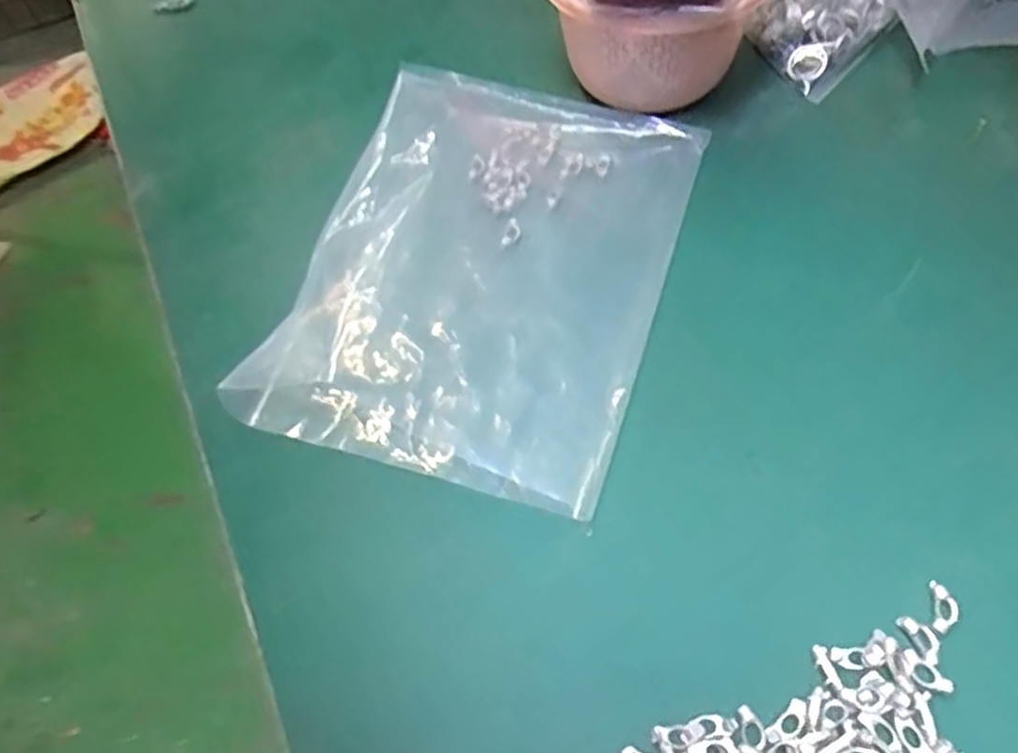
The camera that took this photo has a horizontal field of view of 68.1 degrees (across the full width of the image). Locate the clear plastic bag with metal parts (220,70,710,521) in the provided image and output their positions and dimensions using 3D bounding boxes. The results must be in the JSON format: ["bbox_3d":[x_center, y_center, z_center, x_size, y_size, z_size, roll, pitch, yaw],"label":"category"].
[{"bbox_3d":[-0.008,-0.081,0.431,0.194,0.044,0.285,14,57,14],"label":"clear plastic bag with metal parts"}]

